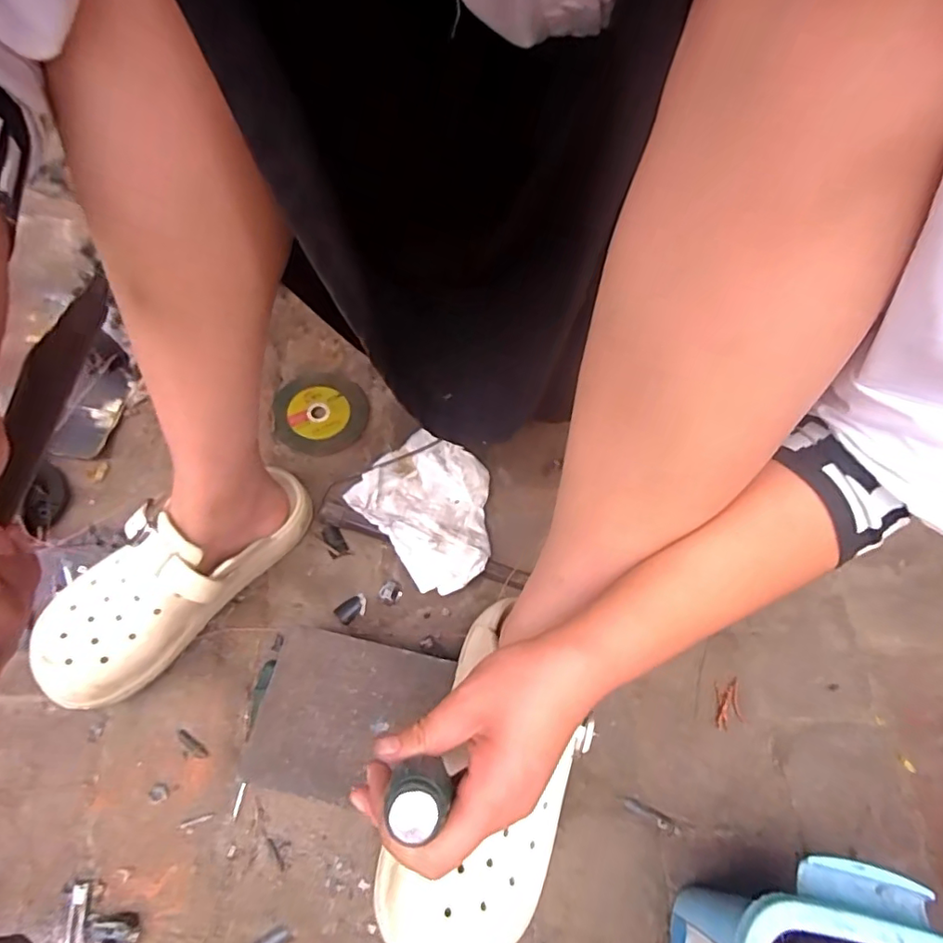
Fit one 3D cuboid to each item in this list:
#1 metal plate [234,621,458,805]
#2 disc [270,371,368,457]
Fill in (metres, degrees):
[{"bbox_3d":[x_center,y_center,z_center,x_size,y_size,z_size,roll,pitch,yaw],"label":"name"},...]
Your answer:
[{"bbox_3d":[-0.095,0.192,0.439,0.136,0.008,0.117,13,64,1],"label":"metal plate"},{"bbox_3d":[-0.166,-0.065,0.618,0.098,0.011,0.099,5,67,-12],"label":"disc"}]

